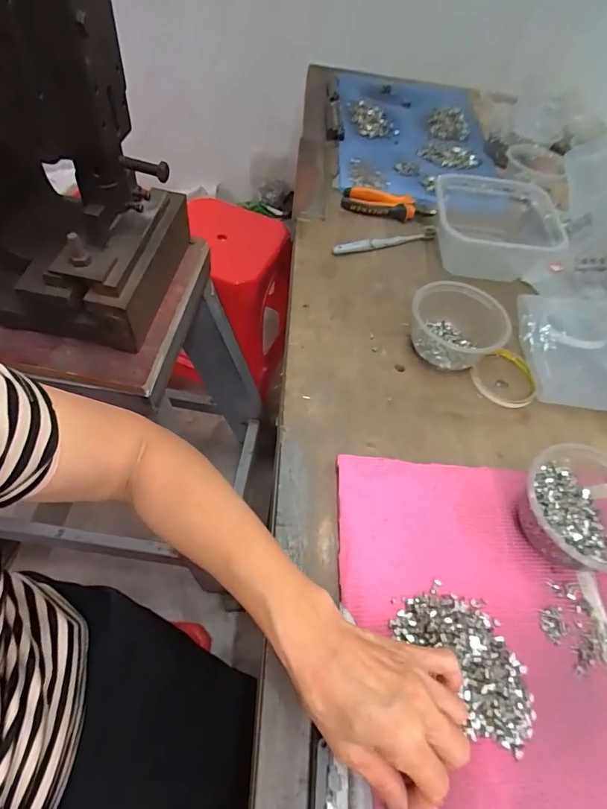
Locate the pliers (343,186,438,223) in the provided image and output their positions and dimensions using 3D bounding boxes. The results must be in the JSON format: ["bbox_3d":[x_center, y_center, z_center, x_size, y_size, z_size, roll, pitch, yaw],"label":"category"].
[{"bbox_3d":[0.139,-0.328,0.716,0.149,0.026,0.051,13,55,4],"label":"pliers"}]

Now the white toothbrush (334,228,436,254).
[{"bbox_3d":[0.125,-0.252,0.668,0.180,0.012,0.021,-16,58,-16],"label":"white toothbrush"}]

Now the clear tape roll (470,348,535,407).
[{"bbox_3d":[0.254,-0.035,0.539,0.076,0.014,0.093,39,60,20],"label":"clear tape roll"}]

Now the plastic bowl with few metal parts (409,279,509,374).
[{"bbox_3d":[0.186,-0.095,0.534,0.115,0.062,0.091,30,57,15],"label":"plastic bowl with few metal parts"}]

